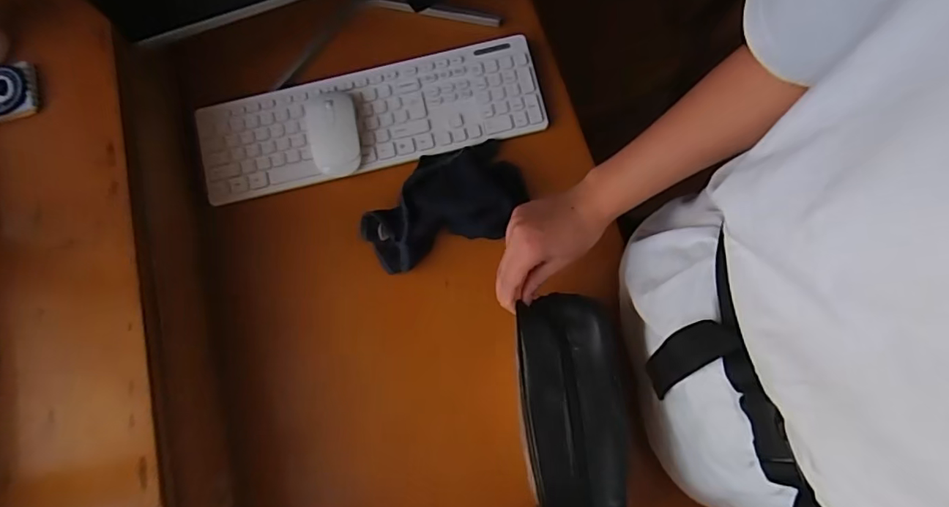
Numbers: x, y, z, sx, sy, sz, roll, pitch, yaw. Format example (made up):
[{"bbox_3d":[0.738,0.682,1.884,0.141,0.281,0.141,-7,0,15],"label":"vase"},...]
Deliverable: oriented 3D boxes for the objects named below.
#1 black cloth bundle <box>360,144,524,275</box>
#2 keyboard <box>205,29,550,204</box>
[{"bbox_3d":[-0.039,-0.066,0.615,0.194,0.029,0.125,-22,75,-4],"label":"black cloth bundle"},{"bbox_3d":[-0.133,-0.174,0.658,0.433,0.022,0.133,-14,75,-2],"label":"keyboard"}]

